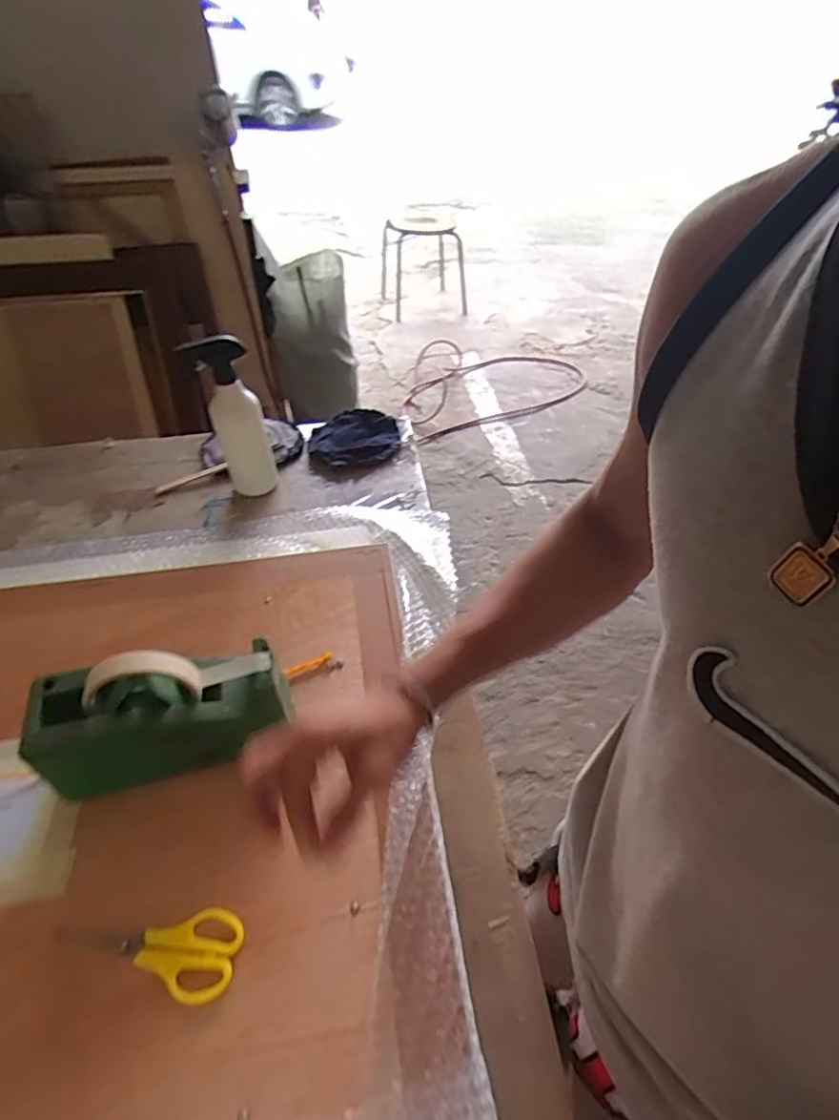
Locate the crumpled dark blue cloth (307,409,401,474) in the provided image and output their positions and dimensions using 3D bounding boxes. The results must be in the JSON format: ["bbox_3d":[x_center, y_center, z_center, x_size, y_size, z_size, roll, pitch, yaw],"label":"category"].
[{"bbox_3d":[-0.113,-0.207,0.957,0.151,0.025,0.154,-10,46,-9],"label":"crumpled dark blue cloth"}]

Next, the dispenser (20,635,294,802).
[{"bbox_3d":[-0.220,0.135,0.493,0.202,0.125,0.073,-11,45,-11],"label":"dispenser"}]

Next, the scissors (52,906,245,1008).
[{"bbox_3d":[-0.202,0.284,0.425,0.136,0.006,0.058,10,45,10],"label":"scissors"}]

